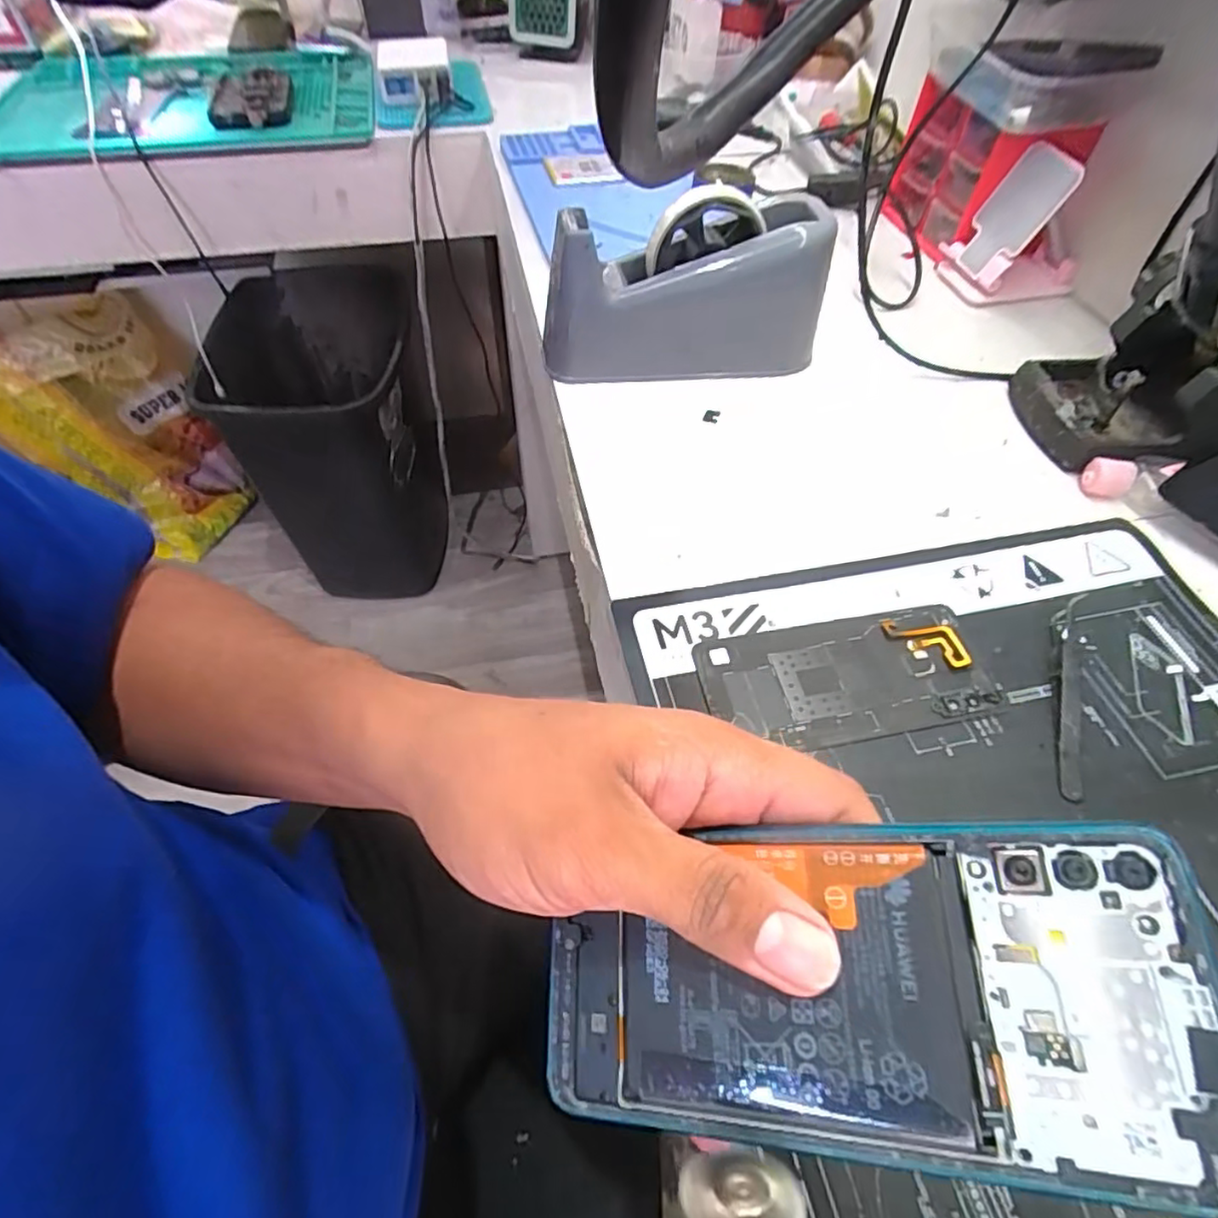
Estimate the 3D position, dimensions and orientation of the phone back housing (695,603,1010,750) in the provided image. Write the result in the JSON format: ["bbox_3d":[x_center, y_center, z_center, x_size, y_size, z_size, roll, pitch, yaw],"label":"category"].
[{"bbox_3d":[0.124,0.035,0.330,0.147,0.004,0.067,-8,55,-8],"label":"phone back housing"}]

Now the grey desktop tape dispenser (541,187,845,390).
[{"bbox_3d":[0.052,-0.230,0.457,0.199,0.101,0.061,-5,54,-6],"label":"grey desktop tape dispenser"}]

